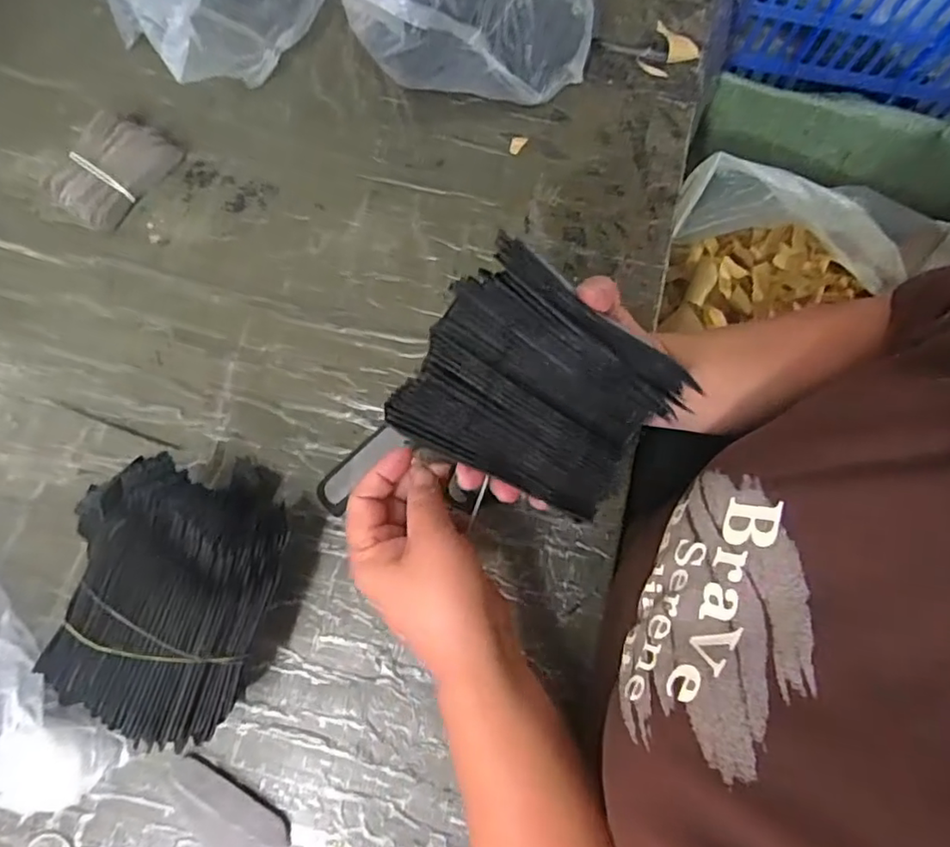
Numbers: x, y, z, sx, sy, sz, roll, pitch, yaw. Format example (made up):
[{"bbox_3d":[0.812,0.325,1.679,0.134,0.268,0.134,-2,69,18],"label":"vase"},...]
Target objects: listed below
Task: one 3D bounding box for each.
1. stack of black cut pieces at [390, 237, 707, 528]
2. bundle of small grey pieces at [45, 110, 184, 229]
[{"bbox_3d":[0.031,-0.018,0.320,0.123,0.031,0.110,34,79,6],"label":"stack of black cut pieces"},{"bbox_3d":[-0.289,-0.202,0.478,0.060,0.025,0.091,32,79,6],"label":"bundle of small grey pieces"}]

